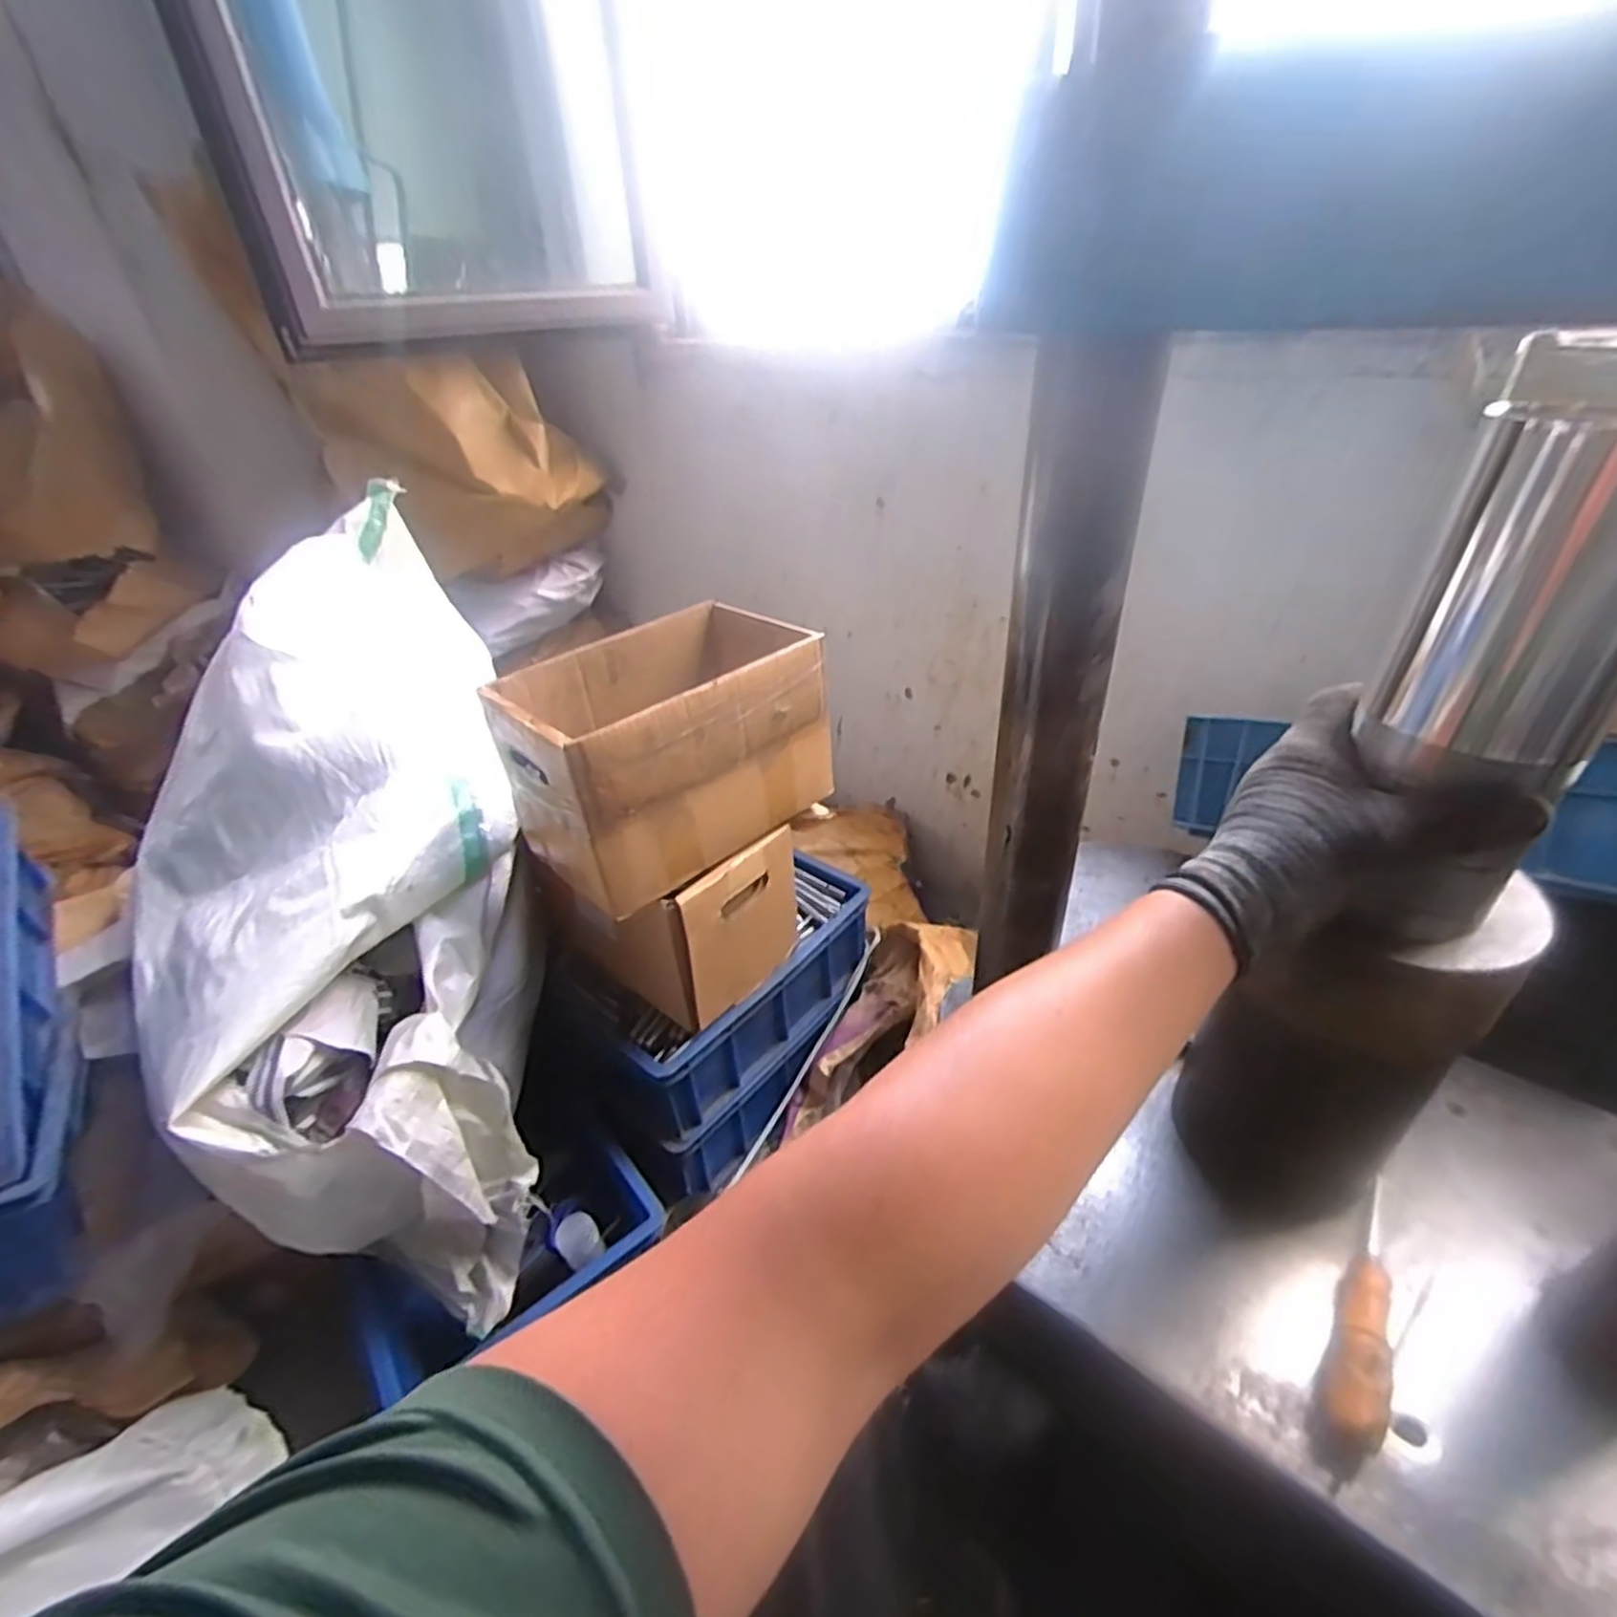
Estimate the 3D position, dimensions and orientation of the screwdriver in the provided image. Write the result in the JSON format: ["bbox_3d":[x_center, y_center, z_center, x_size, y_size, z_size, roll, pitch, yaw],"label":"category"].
[{"bbox_3d":[0.341,0.309,0.457,0.030,0.033,0.183,22,42,32],"label":"screwdriver"}]

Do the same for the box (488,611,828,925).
[{"bbox_3d":[-0.155,-0.068,0.818,0.307,0.197,0.198,-30,42,-34],"label":"box"}]

